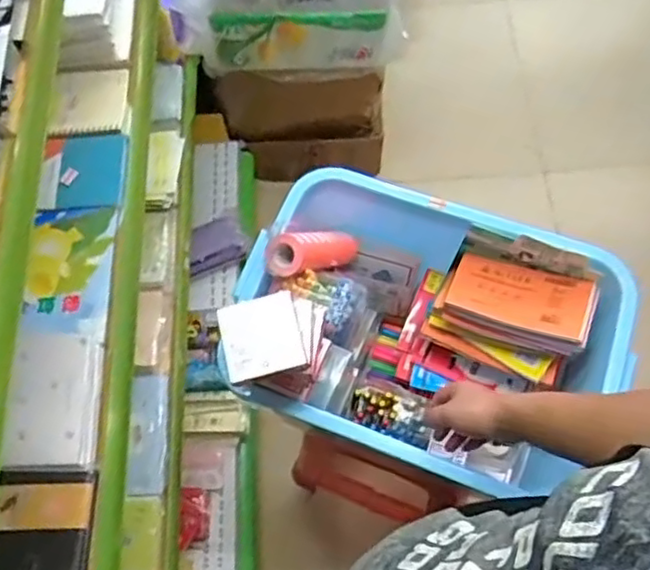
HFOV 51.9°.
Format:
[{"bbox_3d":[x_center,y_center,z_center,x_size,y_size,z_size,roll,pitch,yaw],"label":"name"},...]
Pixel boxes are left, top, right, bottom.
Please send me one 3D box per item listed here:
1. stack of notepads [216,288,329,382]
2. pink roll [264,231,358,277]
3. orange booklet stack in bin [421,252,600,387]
[{"bbox_3d":[-0.055,0.058,0.740,0.112,0.039,0.089,-8,77,-1],"label":"stack of notepads"},{"bbox_3d":[-0.012,-0.045,0.933,0.044,0.198,0.059,41,109,18],"label":"pink roll"},{"bbox_3d":[0.254,0.052,0.926,0.210,0.149,0.082,14,44,23],"label":"orange booklet stack in bin"}]

